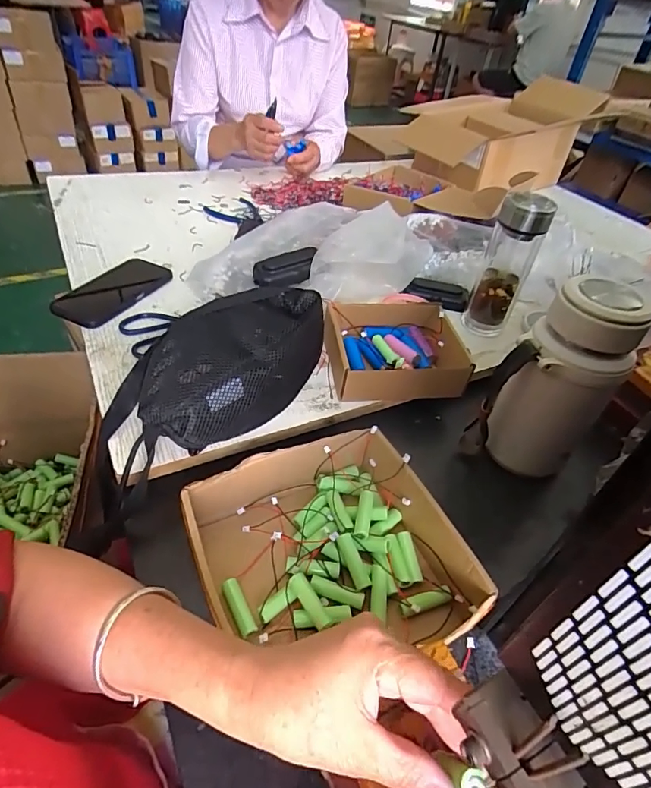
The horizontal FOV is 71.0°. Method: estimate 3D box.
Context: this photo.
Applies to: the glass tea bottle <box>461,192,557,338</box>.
[{"bbox_3d":[0.248,-0.174,0.632,0.061,0.198,0.074,22,45,15],"label":"glass tea bottle"}]

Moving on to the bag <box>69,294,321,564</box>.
[{"bbox_3d":[-0.111,-0.020,0.493,0.130,0.090,0.294,37,51,27],"label":"bag"}]

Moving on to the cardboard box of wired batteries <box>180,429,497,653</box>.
[{"bbox_3d":[-0.002,0.140,0.403,0.208,0.067,0.195,-13,47,-21],"label":"cardboard box of wired batteries"}]

